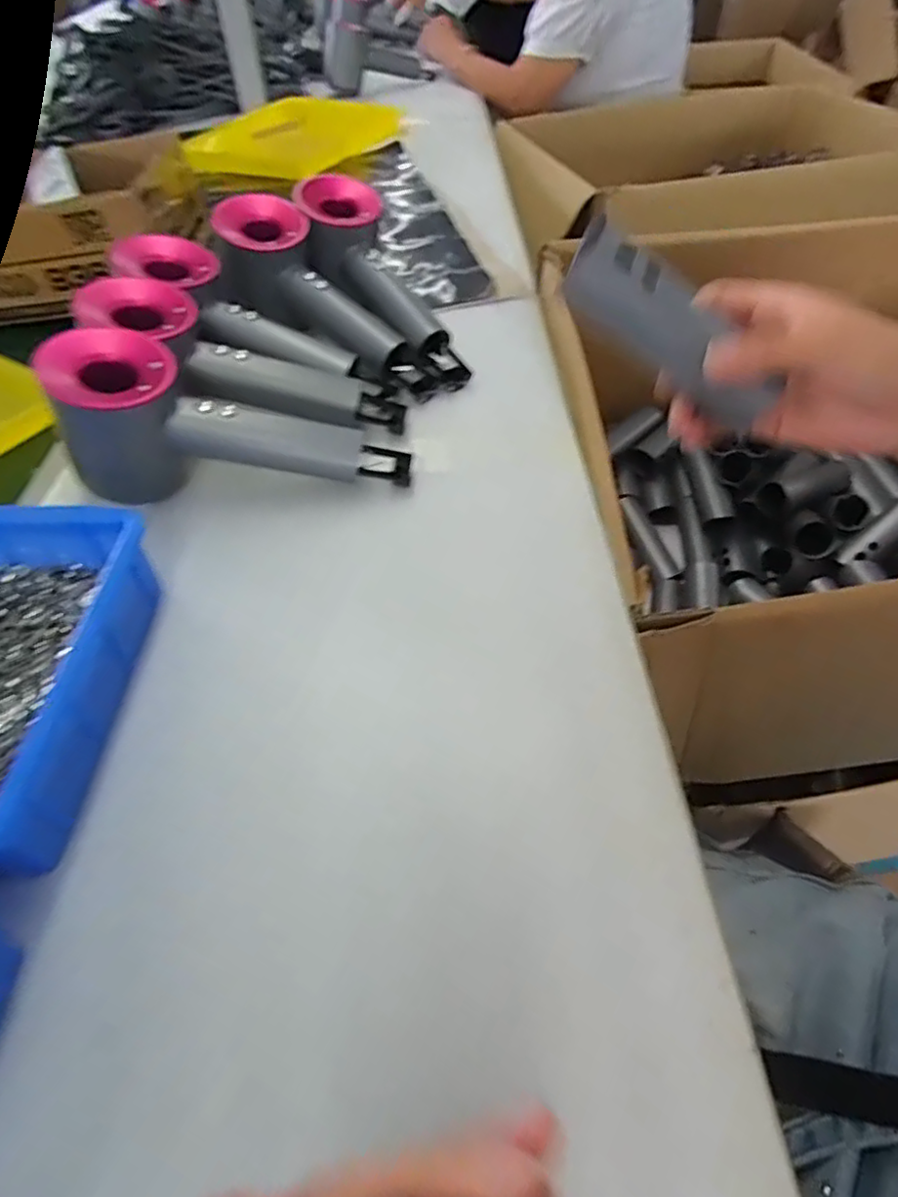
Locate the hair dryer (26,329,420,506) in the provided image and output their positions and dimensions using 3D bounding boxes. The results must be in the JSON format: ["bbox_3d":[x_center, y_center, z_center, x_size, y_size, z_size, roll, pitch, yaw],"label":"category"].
[{"bbox_3d":[-0.145,-0.104,0.429,0.235,0.099,0.070,8,50,-13],"label":"hair dryer"}]

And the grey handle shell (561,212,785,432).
[{"bbox_3d":[0.109,-0.135,0.307,0.119,0.035,0.023,39,57,-6],"label":"grey handle shell"}]

